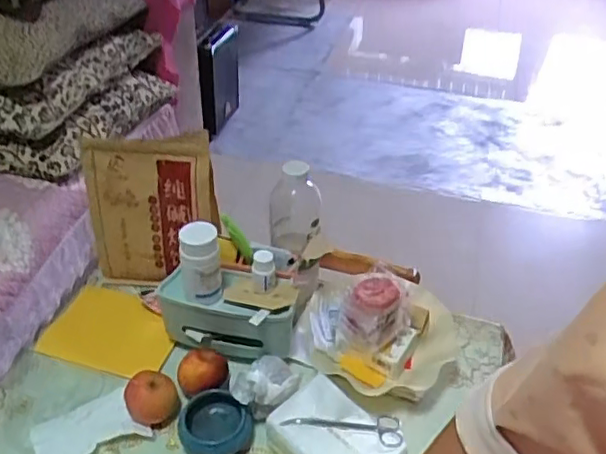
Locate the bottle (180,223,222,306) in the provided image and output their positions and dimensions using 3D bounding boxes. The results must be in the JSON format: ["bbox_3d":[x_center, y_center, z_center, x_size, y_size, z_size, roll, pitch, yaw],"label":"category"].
[{"bbox_3d":[-0.139,0.048,0.818,0.052,0.106,0.053,-4,39,-7],"label":"bottle"}]

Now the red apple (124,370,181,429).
[{"bbox_3d":[-0.202,0.232,0.810,0.060,0.065,0.061,24,44,25],"label":"red apple"}]

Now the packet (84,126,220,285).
[{"bbox_3d":[-0.243,-0.020,0.957,0.224,0.256,0.022,1,27,11],"label":"packet"}]

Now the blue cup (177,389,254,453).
[{"bbox_3d":[-0.114,0.260,0.791,0.096,0.052,0.085,-3,39,-6],"label":"blue cup"}]

